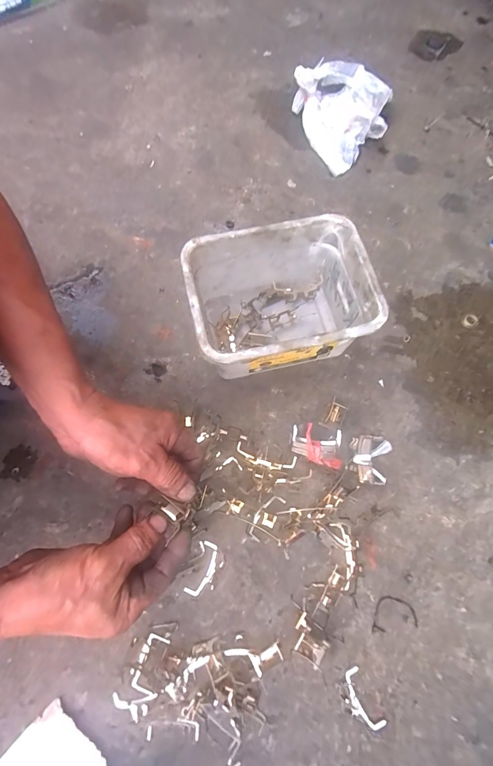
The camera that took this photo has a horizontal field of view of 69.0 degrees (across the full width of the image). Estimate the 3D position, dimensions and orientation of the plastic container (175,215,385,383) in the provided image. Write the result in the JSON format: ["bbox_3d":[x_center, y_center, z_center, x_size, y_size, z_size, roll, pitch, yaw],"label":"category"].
[{"bbox_3d":[0.034,-0.085,0.414,0.187,0.110,0.141,-12,73,-5],"label":"plastic container"}]

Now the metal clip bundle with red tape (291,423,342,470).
[{"bbox_3d":[0.077,0.071,0.402,0.056,0.036,0.042,13,72,3],"label":"metal clip bundle with red tape"}]

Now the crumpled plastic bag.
[{"bbox_3d":[0.155,-0.418,0.553,0.113,0.060,0.158,-21,74,-7],"label":"crumpled plastic bag"}]

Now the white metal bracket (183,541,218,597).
[{"bbox_3d":[-0.045,0.197,0.379,0.021,0.004,0.053,23,73,6],"label":"white metal bracket"}]

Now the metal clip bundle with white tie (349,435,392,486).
[{"bbox_3d":[0.142,0.087,0.407,0.045,0.021,0.052,7,72,1],"label":"metal clip bundle with white tie"}]

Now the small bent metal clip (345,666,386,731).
[{"bbox_3d":[0.112,0.312,0.350,0.024,0.004,0.055,-25,74,-8],"label":"small bent metal clip"}]

